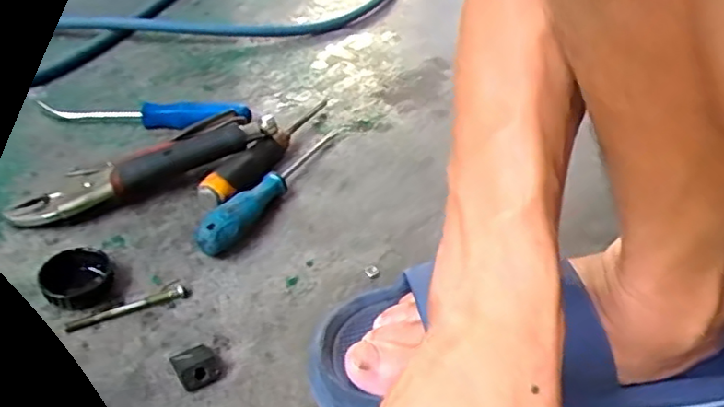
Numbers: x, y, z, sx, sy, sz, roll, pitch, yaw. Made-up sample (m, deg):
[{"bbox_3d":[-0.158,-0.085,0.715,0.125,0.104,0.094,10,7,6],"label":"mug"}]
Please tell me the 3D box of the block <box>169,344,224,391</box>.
[{"bbox_3d":[-0.101,0.097,0.371,0.025,0.014,0.031,-21,45,-29],"label":"block"}]

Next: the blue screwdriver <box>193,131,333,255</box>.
[{"bbox_3d":[-0.072,-0.019,0.507,0.026,0.029,0.196,19,40,17],"label":"blue screwdriver"}]

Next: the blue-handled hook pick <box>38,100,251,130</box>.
[{"bbox_3d":[-0.202,-0.085,0.579,0.188,0.025,0.022,3,38,-2],"label":"blue-handled hook pick"}]

